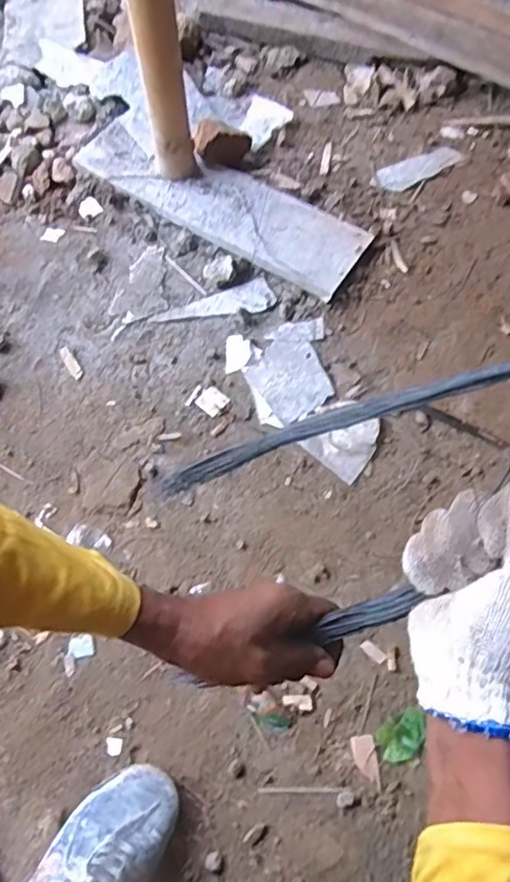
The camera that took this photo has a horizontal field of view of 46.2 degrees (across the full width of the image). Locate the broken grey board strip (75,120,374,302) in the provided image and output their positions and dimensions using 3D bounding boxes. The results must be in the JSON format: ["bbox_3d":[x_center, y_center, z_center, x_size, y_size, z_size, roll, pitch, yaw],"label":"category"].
[{"bbox_3d":[-0.062,-0.430,1.056,0.536,0.030,0.162,32,67,13],"label":"broken grey board strip"}]

